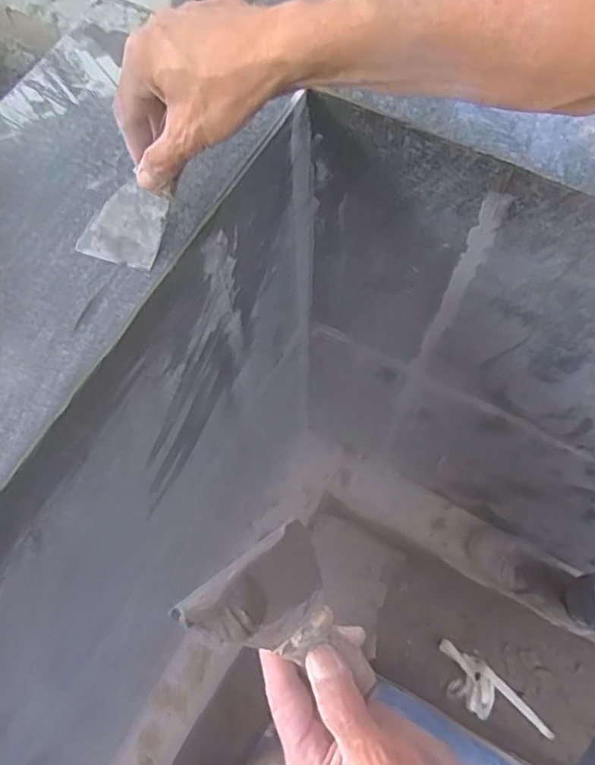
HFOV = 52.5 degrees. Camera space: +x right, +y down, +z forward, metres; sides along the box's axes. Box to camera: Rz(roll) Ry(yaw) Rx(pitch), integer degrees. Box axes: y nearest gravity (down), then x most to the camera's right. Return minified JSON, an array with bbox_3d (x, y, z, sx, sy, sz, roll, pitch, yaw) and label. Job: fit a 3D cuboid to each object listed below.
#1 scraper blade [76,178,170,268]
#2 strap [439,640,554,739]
[{"bbox_3d":[-0.130,-0.118,0.451,0.062,0.006,0.059,22,104,6],"label":"scraper blade"},{"bbox_3d":[0.445,0.719,1.379,0.287,0.033,0.104,31,72,13],"label":"strap"}]

